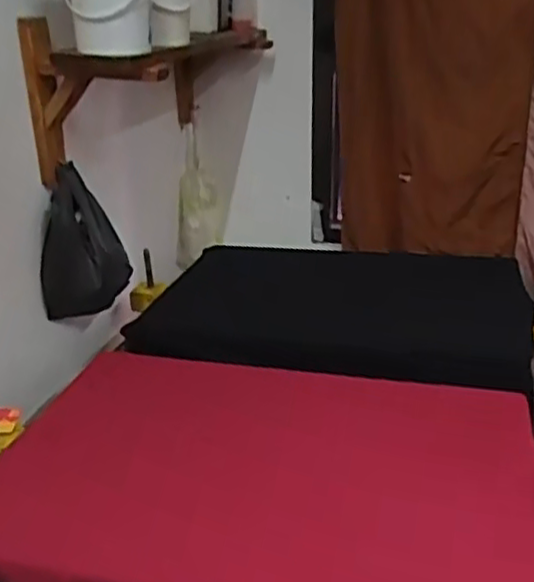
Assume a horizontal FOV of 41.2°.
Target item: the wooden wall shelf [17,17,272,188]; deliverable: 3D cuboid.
[{"bbox_3d":[-0.189,-0.371,1.282,0.230,0.227,0.641,5,24,17],"label":"wooden wall shelf"}]

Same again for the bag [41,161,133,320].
[{"bbox_3d":[-0.303,-0.069,1.170,0.147,0.234,0.051,-9,25,-17],"label":"bag"}]

